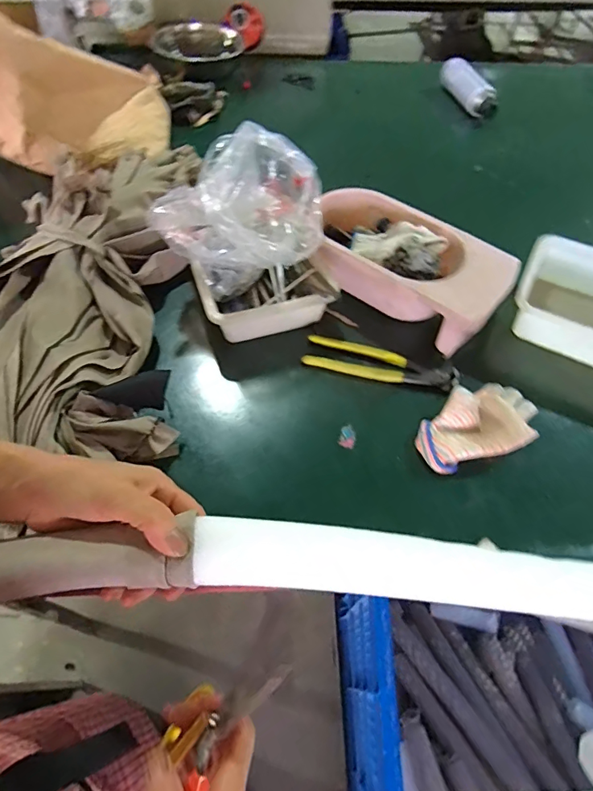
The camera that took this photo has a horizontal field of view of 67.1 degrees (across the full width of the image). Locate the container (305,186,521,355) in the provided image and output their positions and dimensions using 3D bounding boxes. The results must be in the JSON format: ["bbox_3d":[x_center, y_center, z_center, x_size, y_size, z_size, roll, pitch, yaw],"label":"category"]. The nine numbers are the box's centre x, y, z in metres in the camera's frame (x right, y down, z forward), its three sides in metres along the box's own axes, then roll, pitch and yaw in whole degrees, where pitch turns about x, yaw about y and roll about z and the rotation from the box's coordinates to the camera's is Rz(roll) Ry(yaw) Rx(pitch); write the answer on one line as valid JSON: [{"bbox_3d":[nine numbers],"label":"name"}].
[{"bbox_3d":[0.150,-0.187,0.647,0.289,0.083,0.167,30,62,15],"label":"container"}]

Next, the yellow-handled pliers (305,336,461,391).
[{"bbox_3d":[0.113,-0.042,0.606,0.202,0.020,0.047,15,59,7],"label":"yellow-handled pliers"}]

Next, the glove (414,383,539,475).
[{"bbox_3d":[0.222,0.034,0.550,0.159,0.026,0.089,-18,61,-13],"label":"glove"}]

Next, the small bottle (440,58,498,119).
[{"bbox_3d":[0.379,-0.678,1.001,0.055,0.073,0.188,-16,60,-12],"label":"small bottle"}]

